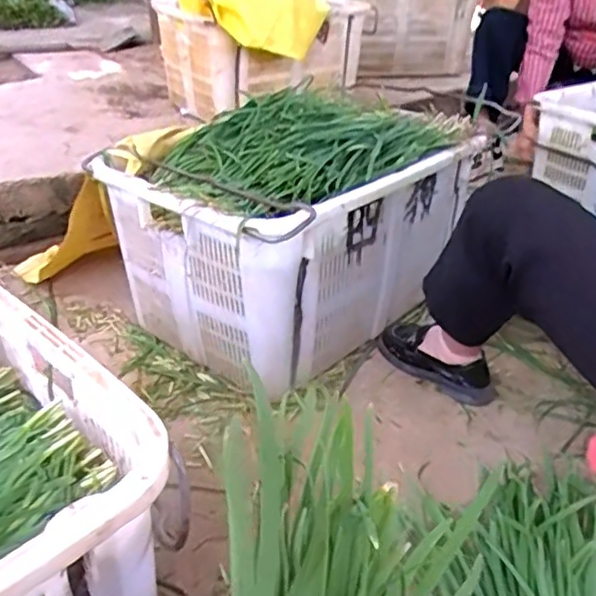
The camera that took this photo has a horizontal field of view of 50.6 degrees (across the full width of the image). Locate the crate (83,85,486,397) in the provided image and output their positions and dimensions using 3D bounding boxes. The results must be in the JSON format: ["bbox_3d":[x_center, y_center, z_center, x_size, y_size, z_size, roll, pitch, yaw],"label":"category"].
[{"bbox_3d":[-0.013,-0.148,1.244,0.448,0.359,0.614,27,41,33],"label":"crate"}]

